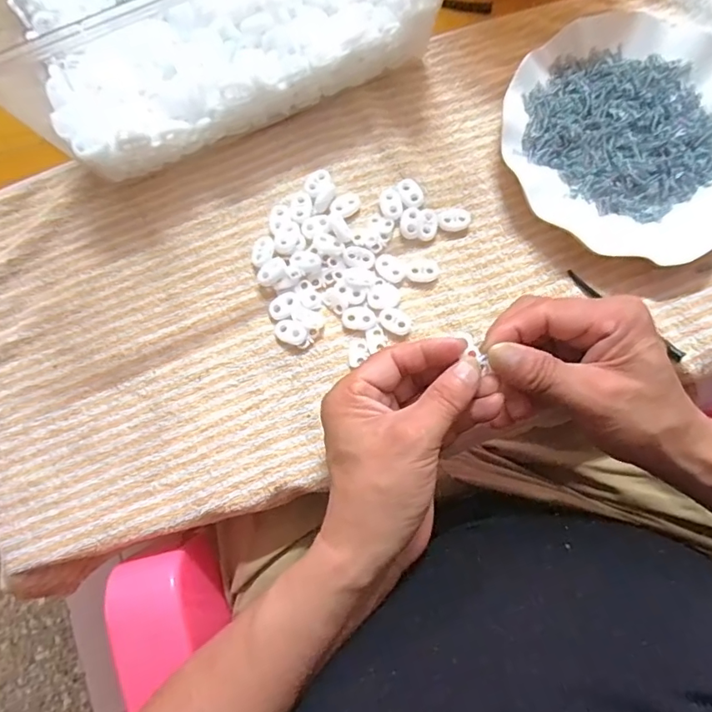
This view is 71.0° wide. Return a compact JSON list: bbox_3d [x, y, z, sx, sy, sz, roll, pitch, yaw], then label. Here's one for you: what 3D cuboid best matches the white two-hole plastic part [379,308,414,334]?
[{"bbox_3d":[0.027,-0.024,0.340,0.023,0.004,0.016,30,80,8],"label":"white two-hole plastic part"}]

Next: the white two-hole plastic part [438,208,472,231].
[{"bbox_3d":[0.070,-0.096,0.354,0.023,0.007,0.015,-3,78,1],"label":"white two-hole plastic part"}]

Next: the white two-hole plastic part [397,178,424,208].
[{"bbox_3d":[0.039,-0.116,0.358,0.015,0.006,0.024,-28,78,-4],"label":"white two-hole plastic part"}]

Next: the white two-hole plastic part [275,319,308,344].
[{"bbox_3d":[-0.044,-0.016,0.339,0.022,0.008,0.014,25,80,7],"label":"white two-hole plastic part"}]

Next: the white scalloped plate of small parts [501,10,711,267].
[{"bbox_3d":[0.201,-0.161,0.354,0.177,0.026,0.174,0,78,2],"label":"white scalloped plate of small parts"}]

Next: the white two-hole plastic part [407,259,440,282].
[{"bbox_3d":[0.047,-0.059,0.347,0.023,0.005,0.016,-13,78,-1],"label":"white two-hole plastic part"}]

